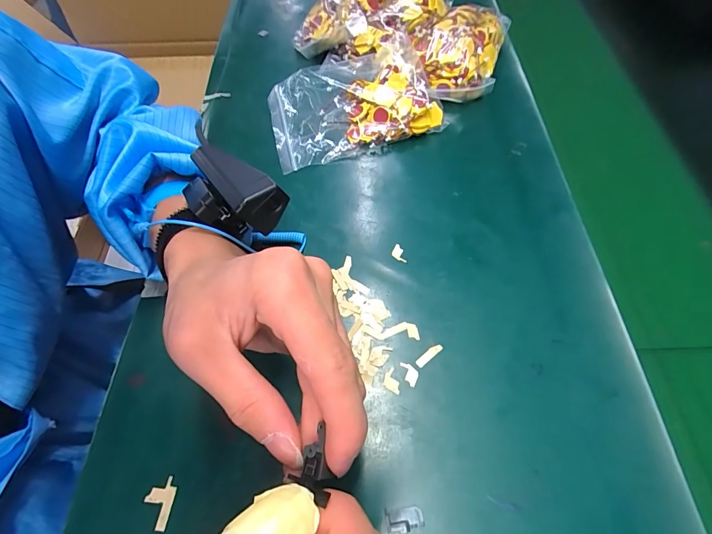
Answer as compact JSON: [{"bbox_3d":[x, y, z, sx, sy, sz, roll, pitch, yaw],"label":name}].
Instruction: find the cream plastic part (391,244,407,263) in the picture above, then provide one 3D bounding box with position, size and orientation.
[{"bbox_3d":[0.034,-0.011,0.298,0.010,0.004,0.016,-14,60,-4],"label":"cream plastic part"}]

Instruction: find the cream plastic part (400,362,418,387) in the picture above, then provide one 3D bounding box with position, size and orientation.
[{"bbox_3d":[0.036,0.072,0.250,0.016,0.004,0.011,37,69,22],"label":"cream plastic part"}]

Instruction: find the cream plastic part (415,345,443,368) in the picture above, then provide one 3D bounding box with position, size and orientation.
[{"bbox_3d":[0.051,0.061,0.255,0.022,0.004,0.006,-37,64,-16],"label":"cream plastic part"}]

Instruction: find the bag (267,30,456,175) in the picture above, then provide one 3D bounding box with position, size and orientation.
[{"bbox_3d":[-0.005,-0.169,0.374,0.172,0.037,0.114,-18,61,-6],"label":"bag"}]

